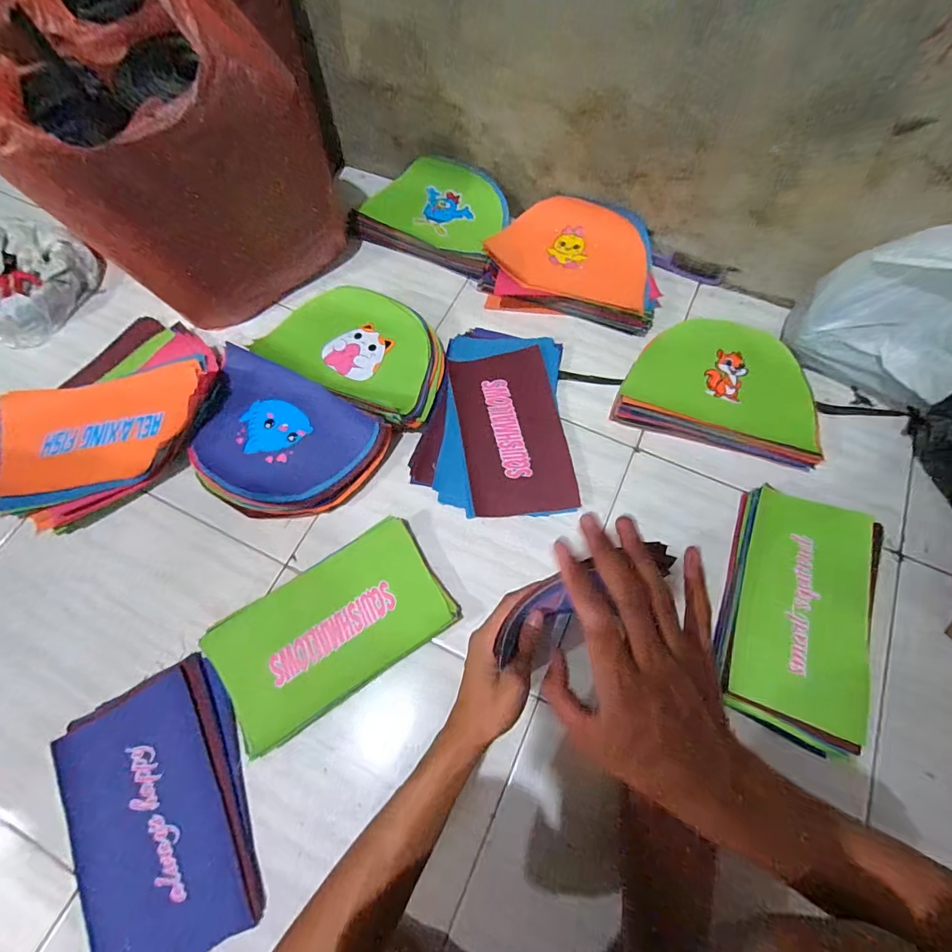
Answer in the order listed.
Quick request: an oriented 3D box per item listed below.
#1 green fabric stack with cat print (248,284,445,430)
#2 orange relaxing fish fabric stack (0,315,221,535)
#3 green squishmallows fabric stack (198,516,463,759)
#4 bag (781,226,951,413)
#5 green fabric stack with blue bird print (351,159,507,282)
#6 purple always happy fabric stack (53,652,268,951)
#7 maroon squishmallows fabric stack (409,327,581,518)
[{"bbox_3d":[-0.185,-0.212,0.740,0.305,0.043,0.201,30,71,11],"label":"green fabric stack with cat print"},{"bbox_3d":[-0.574,-0.090,0.695,0.272,0.072,0.368,33,71,12],"label":"orange relaxing fish fabric stack"},{"bbox_3d":[-0.187,0.199,0.589,0.292,0.028,0.168,-32,72,-13],"label":"green squishmallows fabric stack"},{"bbox_3d":[0.628,-0.242,0.627,0.234,0.229,0.148,27,70,10],"label":"bag"},{"bbox_3d":[-0.081,-0.512,0.860,0.282,0.063,0.204,20,69,7],"label":"green fabric stack with blue bird print"},{"bbox_3d":[-0.371,0.395,0.529,0.196,0.028,0.296,-24,70,-10],"label":"purple always happy fabric stack"},{"bbox_3d":[0.032,-0.096,0.724,0.242,0.019,0.326,2,68,0],"label":"maroon squishmallows fabric stack"}]

